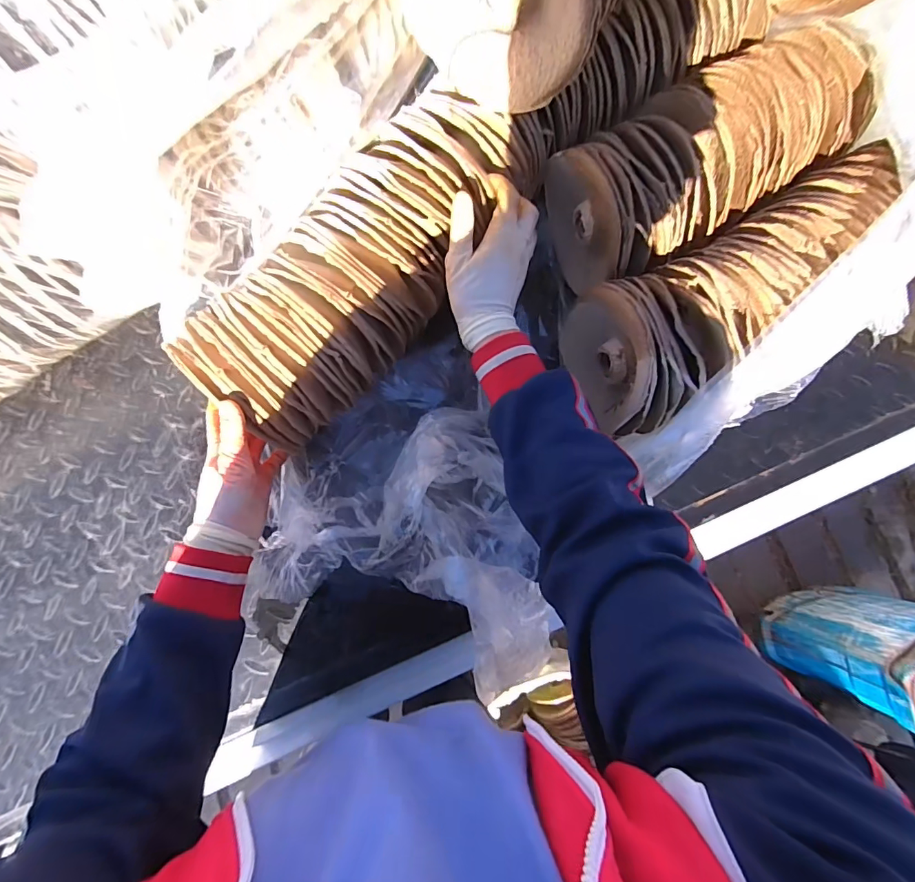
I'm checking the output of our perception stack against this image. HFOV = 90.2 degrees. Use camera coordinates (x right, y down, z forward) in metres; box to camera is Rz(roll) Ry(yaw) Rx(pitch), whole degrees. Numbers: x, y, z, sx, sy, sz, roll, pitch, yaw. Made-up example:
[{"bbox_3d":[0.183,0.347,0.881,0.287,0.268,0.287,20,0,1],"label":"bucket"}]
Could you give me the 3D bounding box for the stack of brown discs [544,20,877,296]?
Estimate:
[{"bbox_3d":[0.279,-0.307,0.520,0.325,0.151,0.147,-27,84,-9],"label":"stack of brown discs"}]

